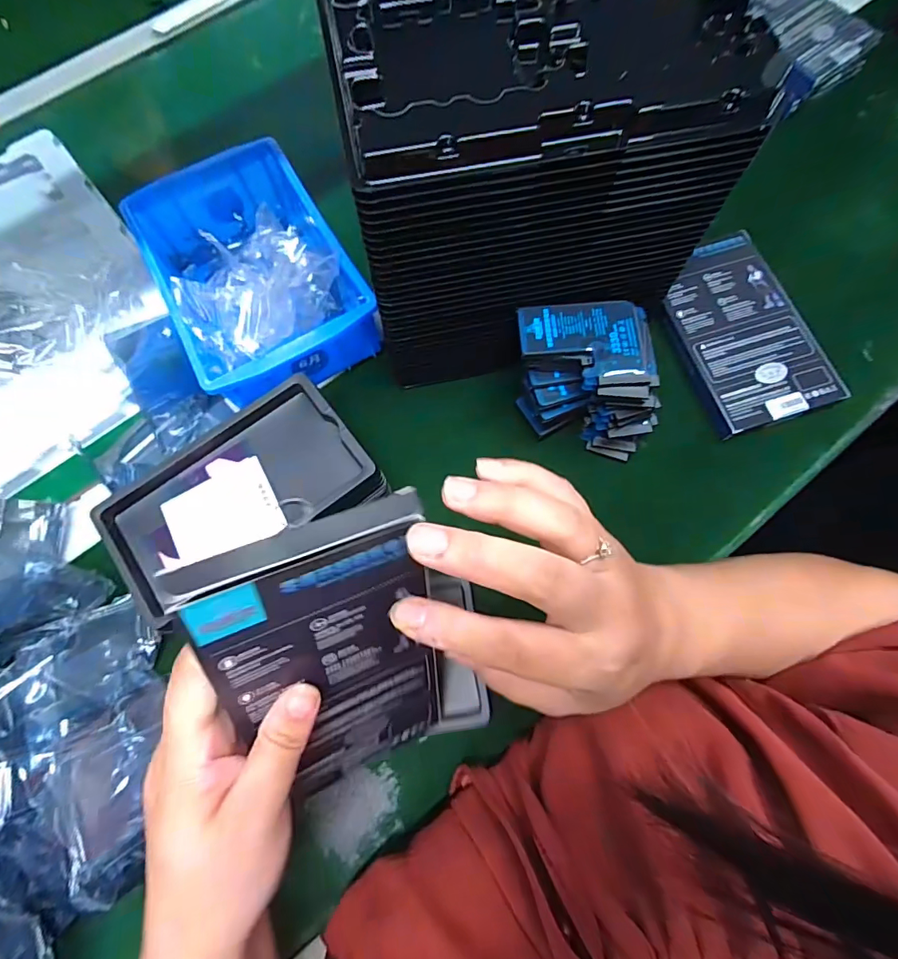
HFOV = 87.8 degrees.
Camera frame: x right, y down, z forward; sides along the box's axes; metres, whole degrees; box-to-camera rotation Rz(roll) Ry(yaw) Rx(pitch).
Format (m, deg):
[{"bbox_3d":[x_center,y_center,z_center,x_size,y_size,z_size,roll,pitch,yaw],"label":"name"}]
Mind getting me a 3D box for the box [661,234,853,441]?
[{"bbox_3d":[0.227,-0.120,0.365,0.097,0.014,0.158,-16,74,-4],"label":"box"}]

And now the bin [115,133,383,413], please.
[{"bbox_3d":[-0.156,-0.162,0.376,0.130,0.069,0.207,-31,76,-8],"label":"bin"}]

